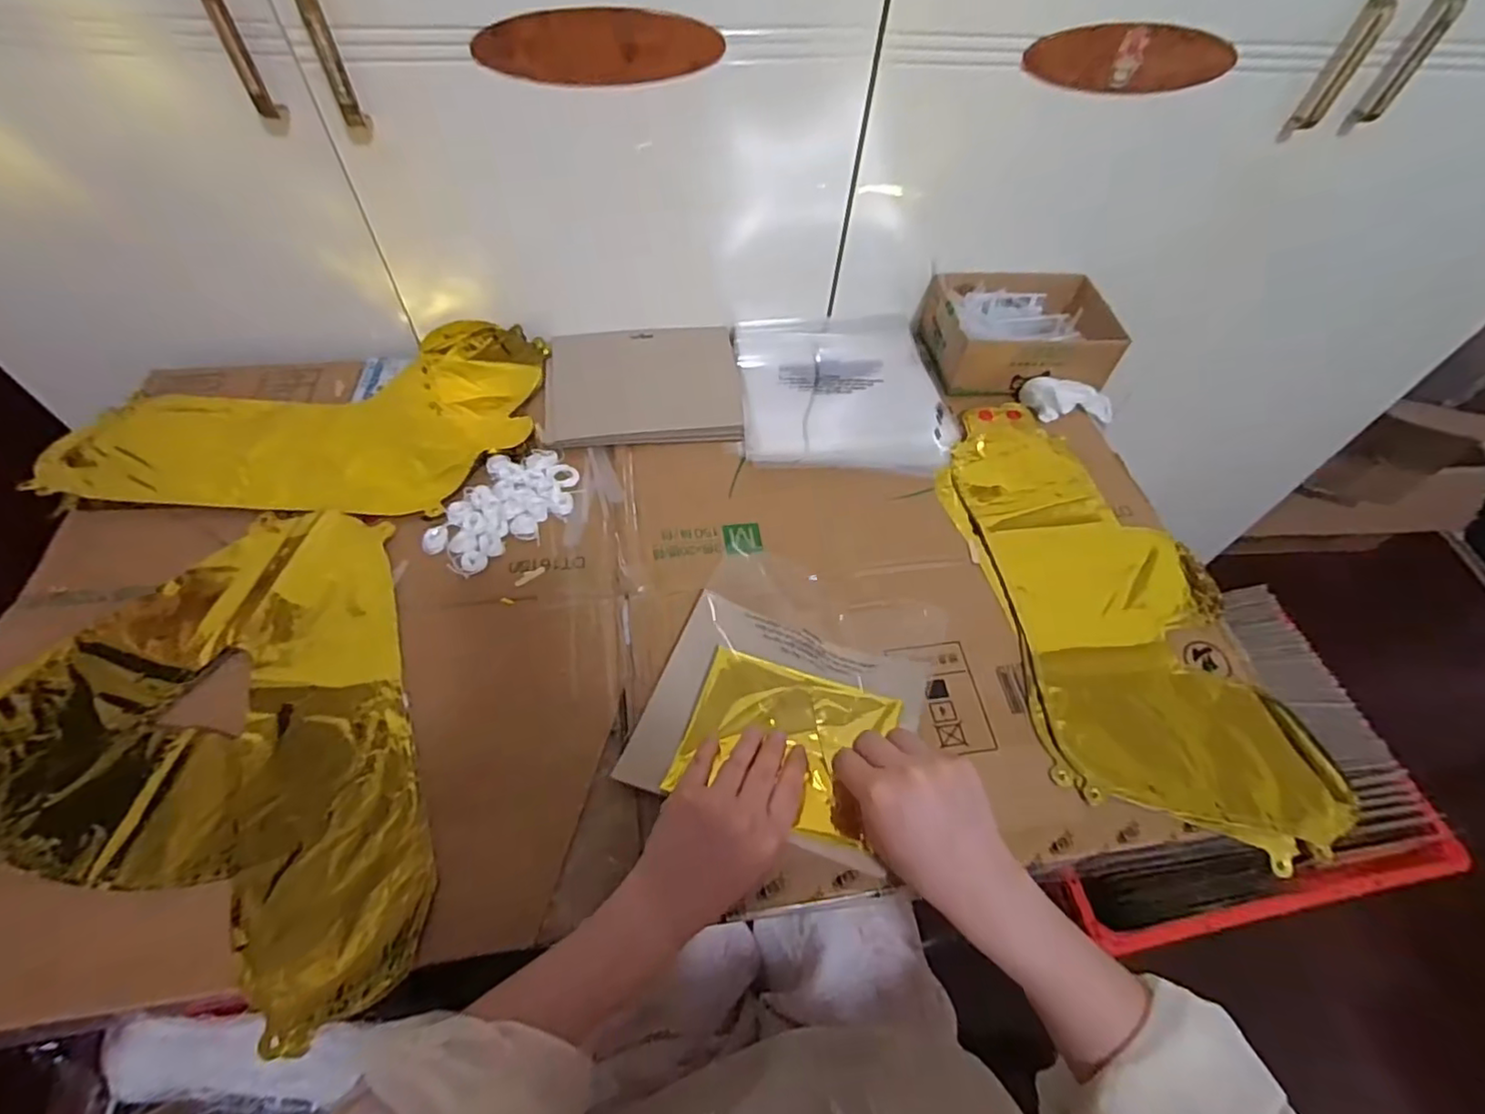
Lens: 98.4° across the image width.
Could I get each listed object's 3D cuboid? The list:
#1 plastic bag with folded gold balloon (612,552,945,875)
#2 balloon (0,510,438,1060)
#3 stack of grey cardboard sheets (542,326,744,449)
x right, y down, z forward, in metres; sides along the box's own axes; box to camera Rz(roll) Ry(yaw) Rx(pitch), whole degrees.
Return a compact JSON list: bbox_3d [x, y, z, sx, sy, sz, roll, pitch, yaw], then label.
[{"bbox_3d":[0.038,0.096,0.488,0.187,0.026,0.214,21,58,10],"label":"plastic bag with folded gold balloon"},{"bbox_3d":[-0.412,0.146,0.424,0.357,0.014,0.364,-16,59,-14],"label":"balloon"},{"bbox_3d":[-0.100,-0.175,0.652,0.189,0.016,0.152,-3,57,-6],"label":"stack of grey cardboard sheets"}]

